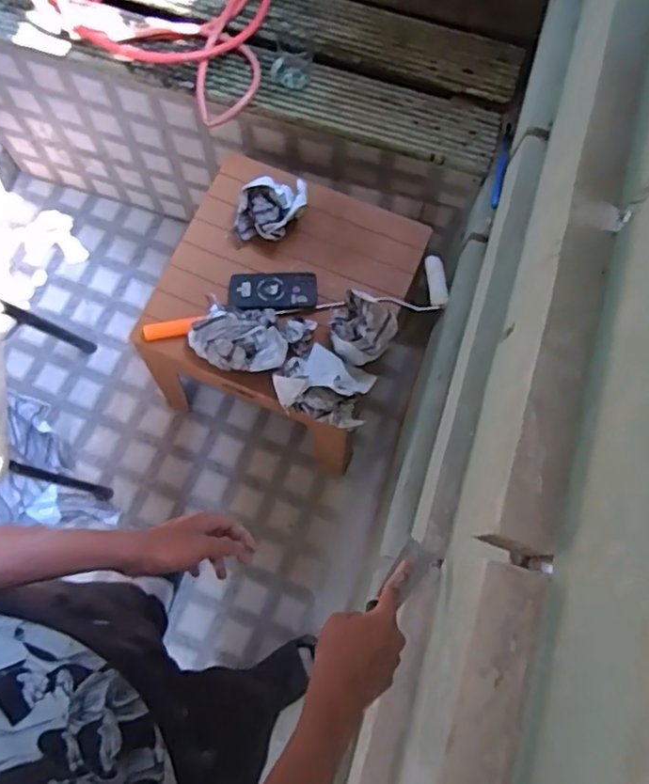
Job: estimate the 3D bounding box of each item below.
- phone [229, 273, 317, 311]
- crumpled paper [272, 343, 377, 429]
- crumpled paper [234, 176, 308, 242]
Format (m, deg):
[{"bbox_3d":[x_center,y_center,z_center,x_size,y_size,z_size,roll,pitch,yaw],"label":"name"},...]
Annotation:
[{"bbox_3d":[-0.099,-0.195,1.164,0.165,0.016,0.082,0,74,-2],"label":"phone"},{"bbox_3d":[-0.002,-0.013,1.062,0.172,0.084,0.126,12,74,1],"label":"crumpled paper"},{"bbox_3d":[-0.104,-0.348,1.167,0.144,0.090,0.097,-6,74,-4],"label":"crumpled paper"}]

